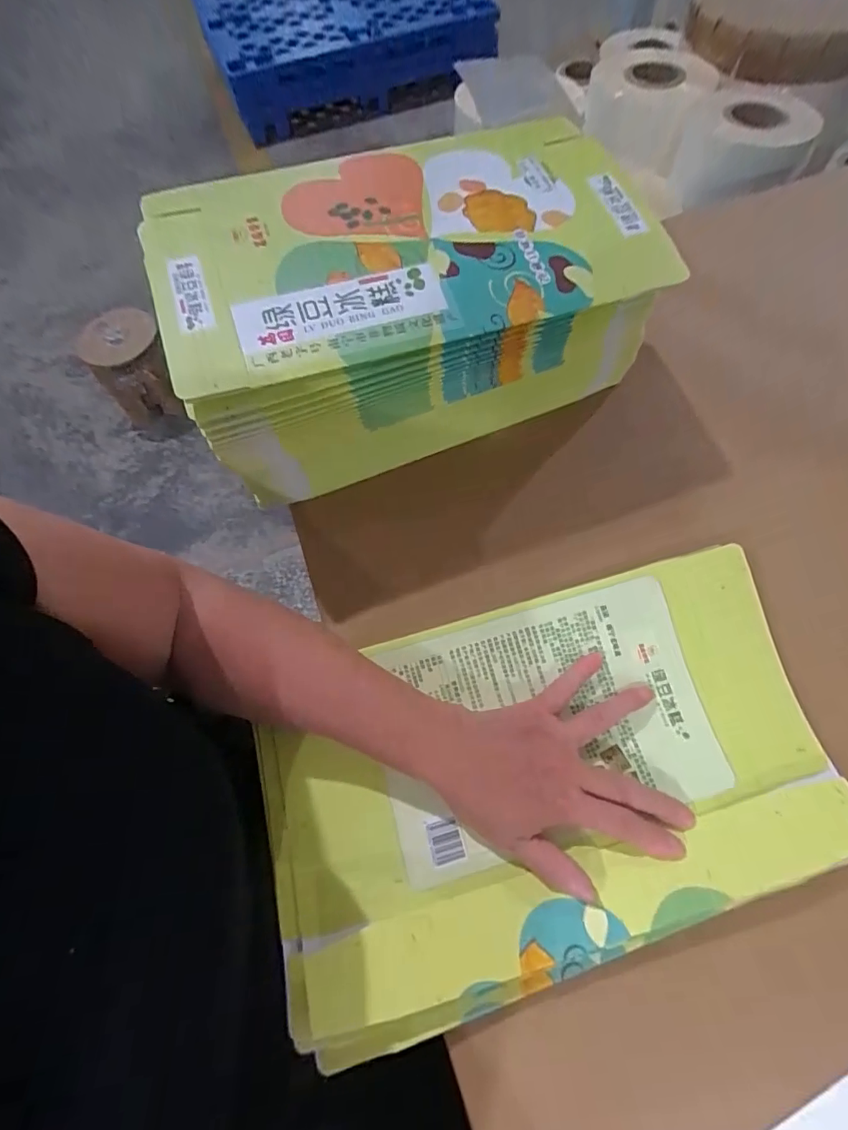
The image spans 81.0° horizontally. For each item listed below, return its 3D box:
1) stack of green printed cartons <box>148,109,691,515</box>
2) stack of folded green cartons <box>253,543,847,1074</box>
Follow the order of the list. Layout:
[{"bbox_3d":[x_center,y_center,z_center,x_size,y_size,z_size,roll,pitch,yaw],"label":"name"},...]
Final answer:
[{"bbox_3d":[-0.013,-0.229,0.456,0.385,0.173,0.226,-20,65,-6],"label":"stack of green printed cartons"},{"bbox_3d":[0.084,0.143,0.345,0.387,0.044,0.233,-15,66,-6],"label":"stack of folded green cartons"}]

